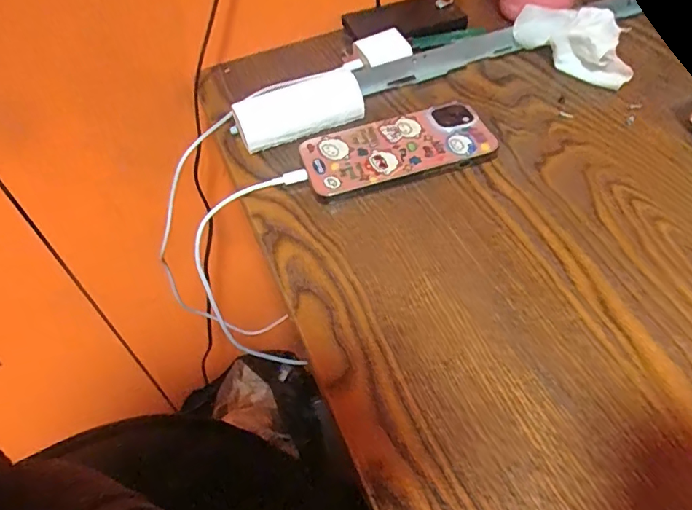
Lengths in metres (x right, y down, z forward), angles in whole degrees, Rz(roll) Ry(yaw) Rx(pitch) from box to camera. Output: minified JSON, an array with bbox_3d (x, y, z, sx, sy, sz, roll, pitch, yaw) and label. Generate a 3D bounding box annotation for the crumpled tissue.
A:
[{"bbox_3d":[0.207,-0.186,0.446,0.055,0.029,0.110,-33,53,-21],"label":"crumpled tissue"}]

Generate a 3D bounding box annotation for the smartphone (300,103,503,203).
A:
[{"bbox_3d":[0.039,-0.080,0.393,0.140,0.011,0.067,-16,49,-7],"label":"smartphone"}]

